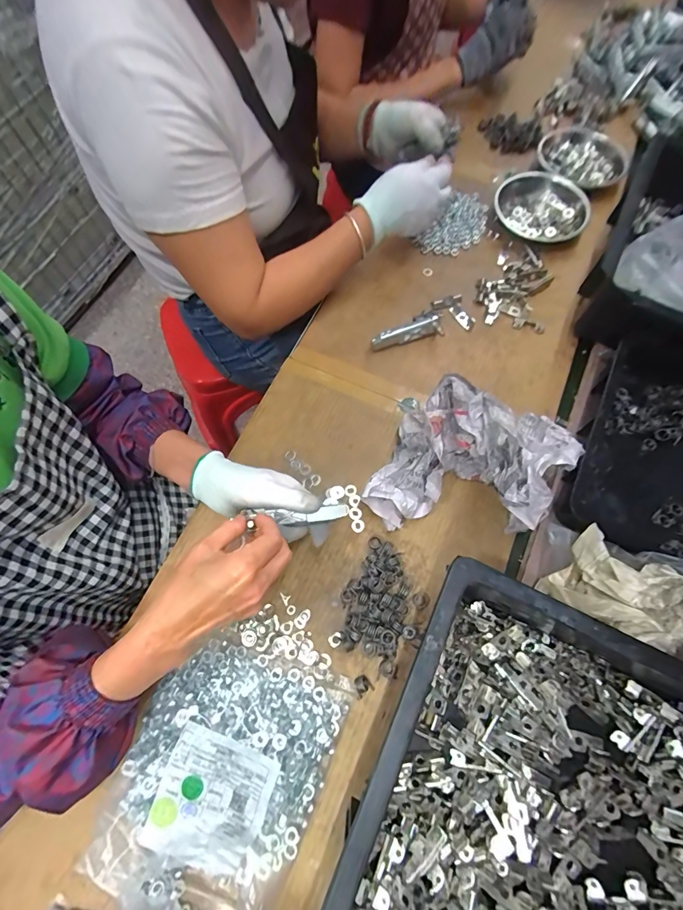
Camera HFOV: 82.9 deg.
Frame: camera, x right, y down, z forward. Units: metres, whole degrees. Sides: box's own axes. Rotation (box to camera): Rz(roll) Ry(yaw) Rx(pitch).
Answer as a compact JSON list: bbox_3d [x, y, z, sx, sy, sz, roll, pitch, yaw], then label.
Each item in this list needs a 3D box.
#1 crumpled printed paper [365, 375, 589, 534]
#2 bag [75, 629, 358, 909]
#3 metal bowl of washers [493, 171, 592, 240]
[{"bbox_3d":[0.137,0.007,0.421,0.170,0.124,0.167,25,71,9],"label":"crumpled printed paper"},{"bbox_3d":[-0.115,0.300,0.359,0.181,0.030,0.220,20,69,10],"label":"bag"},{"bbox_3d":[0.320,-0.402,0.624,0.127,0.039,0.141,-20,68,-6],"label":"metal bowl of washers"}]

